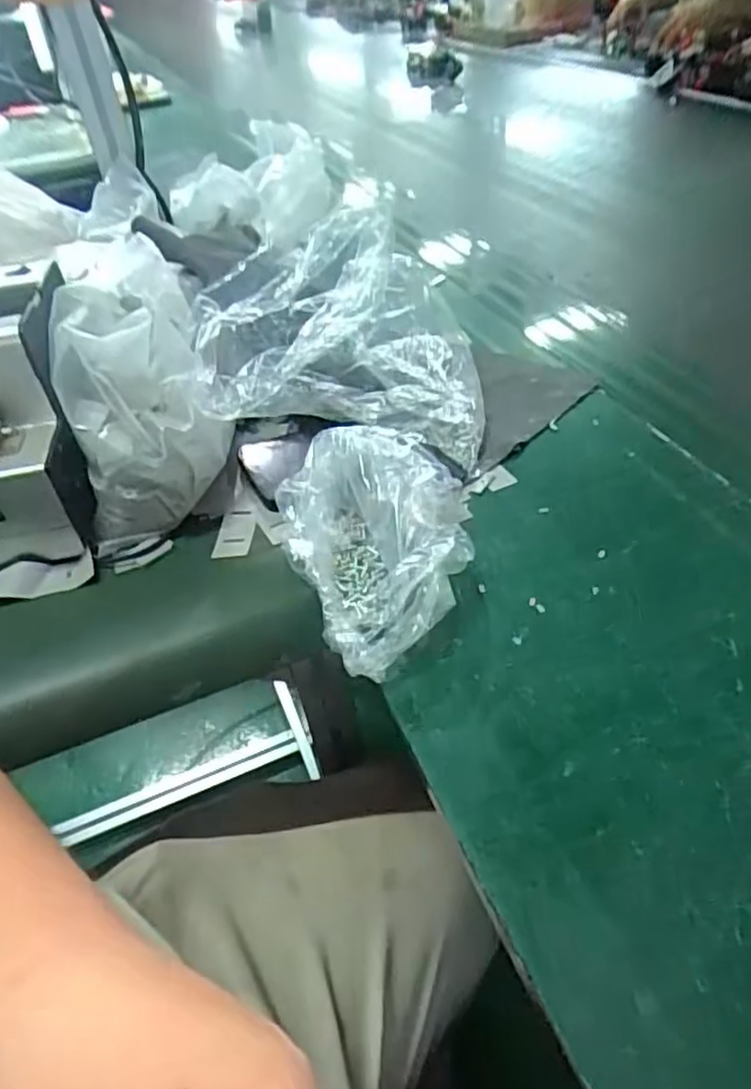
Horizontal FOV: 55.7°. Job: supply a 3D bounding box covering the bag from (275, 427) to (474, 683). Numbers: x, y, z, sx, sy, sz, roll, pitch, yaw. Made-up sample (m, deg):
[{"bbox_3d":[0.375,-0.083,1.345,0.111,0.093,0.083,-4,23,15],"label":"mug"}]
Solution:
[{"bbox_3d":[-0.004,0.001,0.435,0.118,0.068,0.153,-3,42,4],"label":"bag"}]

